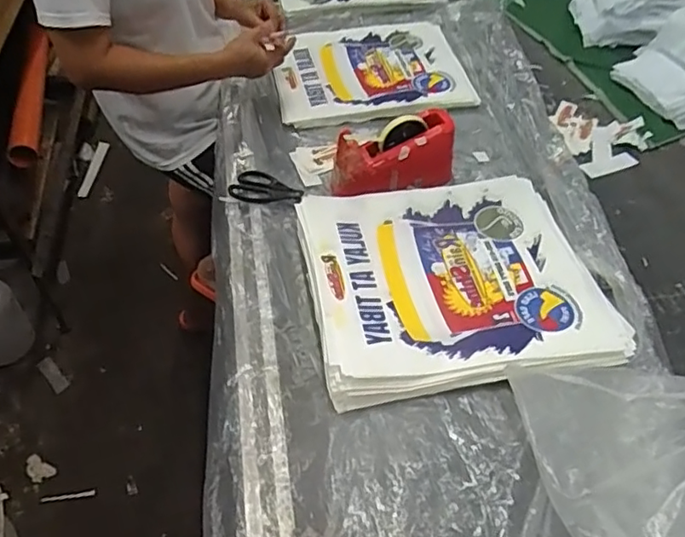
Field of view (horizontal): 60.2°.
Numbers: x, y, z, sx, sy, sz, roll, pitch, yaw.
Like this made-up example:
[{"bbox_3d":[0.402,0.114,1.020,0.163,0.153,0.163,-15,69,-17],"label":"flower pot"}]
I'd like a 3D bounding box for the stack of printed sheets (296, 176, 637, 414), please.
[{"bbox_3d":[0.153,0.007,0.813,0.388,0.039,0.329,-6,50,-9],"label":"stack of printed sheets"}]

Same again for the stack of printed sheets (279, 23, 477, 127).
[{"bbox_3d":[0.054,-0.400,1.175,0.362,0.031,0.307,-5,49,-8],"label":"stack of printed sheets"}]

